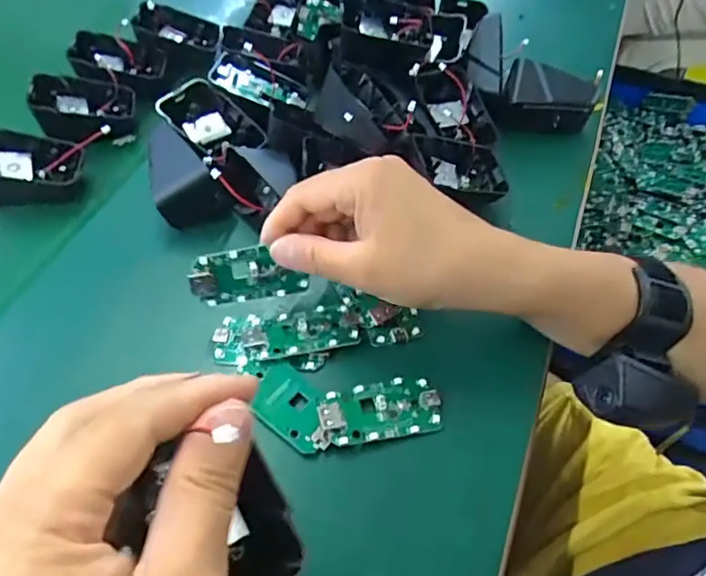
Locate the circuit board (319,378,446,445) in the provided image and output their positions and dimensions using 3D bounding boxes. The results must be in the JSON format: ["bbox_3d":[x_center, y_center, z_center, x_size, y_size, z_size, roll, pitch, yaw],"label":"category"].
[{"bbox_3d":[0.015,0.063,0.288,0.061,0.013,0.031,-12,53,-9],"label":"circuit board"}]

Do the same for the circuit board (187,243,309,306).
[{"bbox_3d":[-0.056,-0.007,0.302,0.061,0.031,0.004,-9,27,-14],"label":"circuit board"}]

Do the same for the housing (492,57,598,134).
[{"bbox_3d":[0.141,-0.141,0.417,0.069,0.043,0.025,5,53,4],"label":"housing"}]

